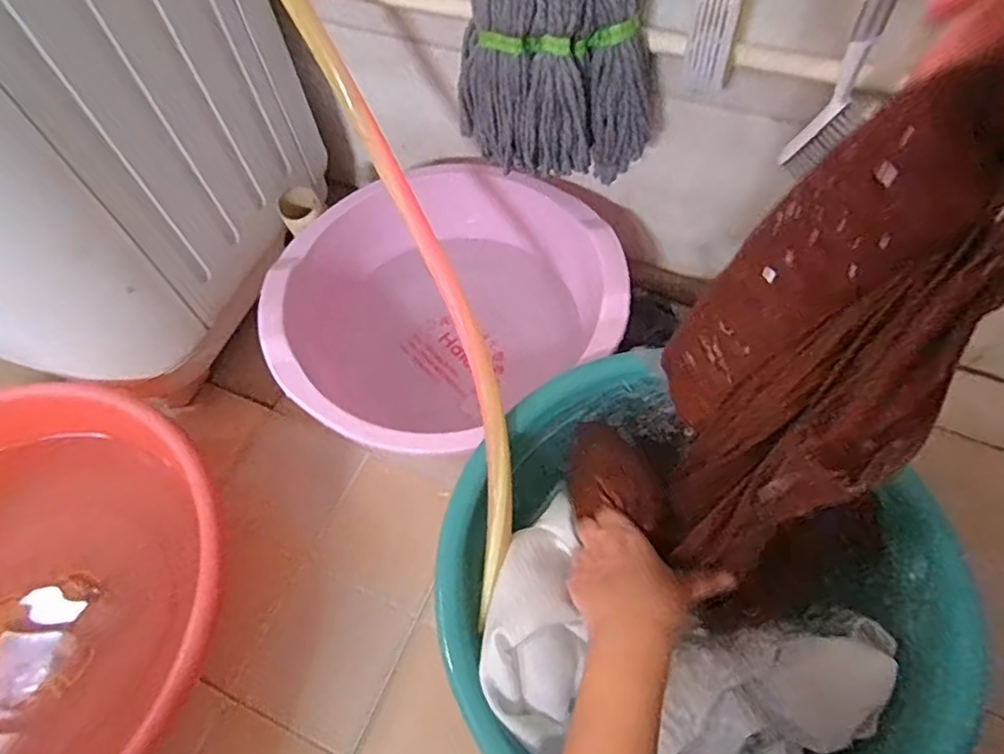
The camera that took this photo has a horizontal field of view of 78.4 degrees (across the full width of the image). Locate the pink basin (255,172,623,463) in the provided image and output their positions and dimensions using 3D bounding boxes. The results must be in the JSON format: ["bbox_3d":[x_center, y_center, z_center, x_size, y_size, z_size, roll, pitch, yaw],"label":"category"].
[{"bbox_3d":[-0.070,-0.065,0.749,0.370,0.178,0.361,-2,62,3],"label":"pink basin"}]

